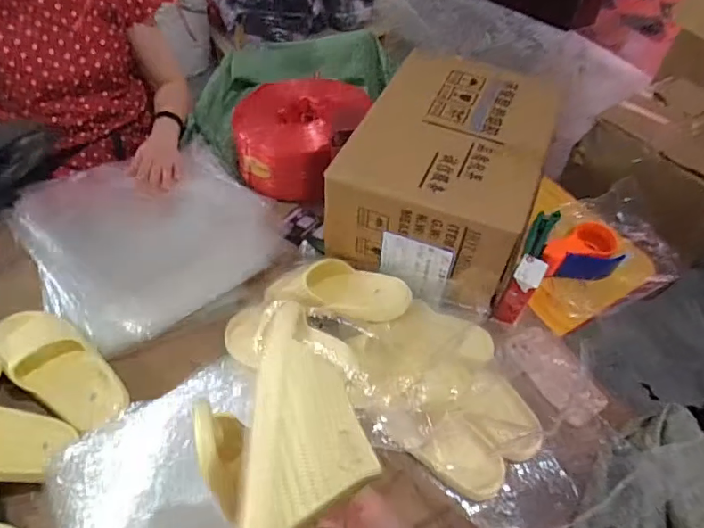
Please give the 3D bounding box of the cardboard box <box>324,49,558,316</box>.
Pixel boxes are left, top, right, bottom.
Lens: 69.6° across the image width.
[{"bbox_3d":[0.163,-0.157,0.856,0.283,0.183,0.373,21,52,13],"label":"cardboard box"}]

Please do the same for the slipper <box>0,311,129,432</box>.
[{"bbox_3d":[-0.430,0.157,0.748,0.265,0.063,0.098,35,56,23],"label":"slipper"}]

